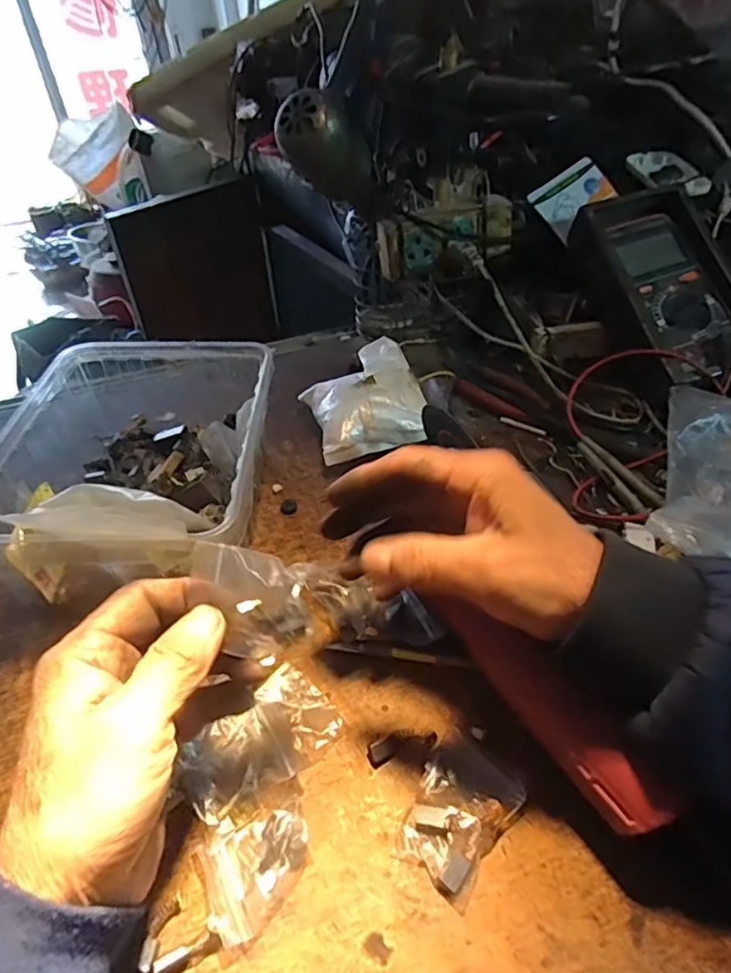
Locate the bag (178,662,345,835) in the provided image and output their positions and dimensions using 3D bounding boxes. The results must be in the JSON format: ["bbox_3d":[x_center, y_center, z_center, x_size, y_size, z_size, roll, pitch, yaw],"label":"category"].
[{"bbox_3d":[-0.058,0.142,0.325,0.055,0.016,0.087,33,54,32],"label":"bag"}]

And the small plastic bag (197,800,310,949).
[{"bbox_3d":[-0.051,0.184,0.283,0.053,0.017,0.045,-23,46,-19],"label":"small plastic bag"}]

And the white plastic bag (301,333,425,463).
[{"bbox_3d":[-0.001,-0.075,0.531,0.104,0.056,0.113,-16,44,-13],"label":"white plastic bag"}]

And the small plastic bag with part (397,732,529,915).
[{"bbox_3d":[0.048,0.168,0.303,0.048,0.017,0.066,29,52,30],"label":"small plastic bag with part"}]

